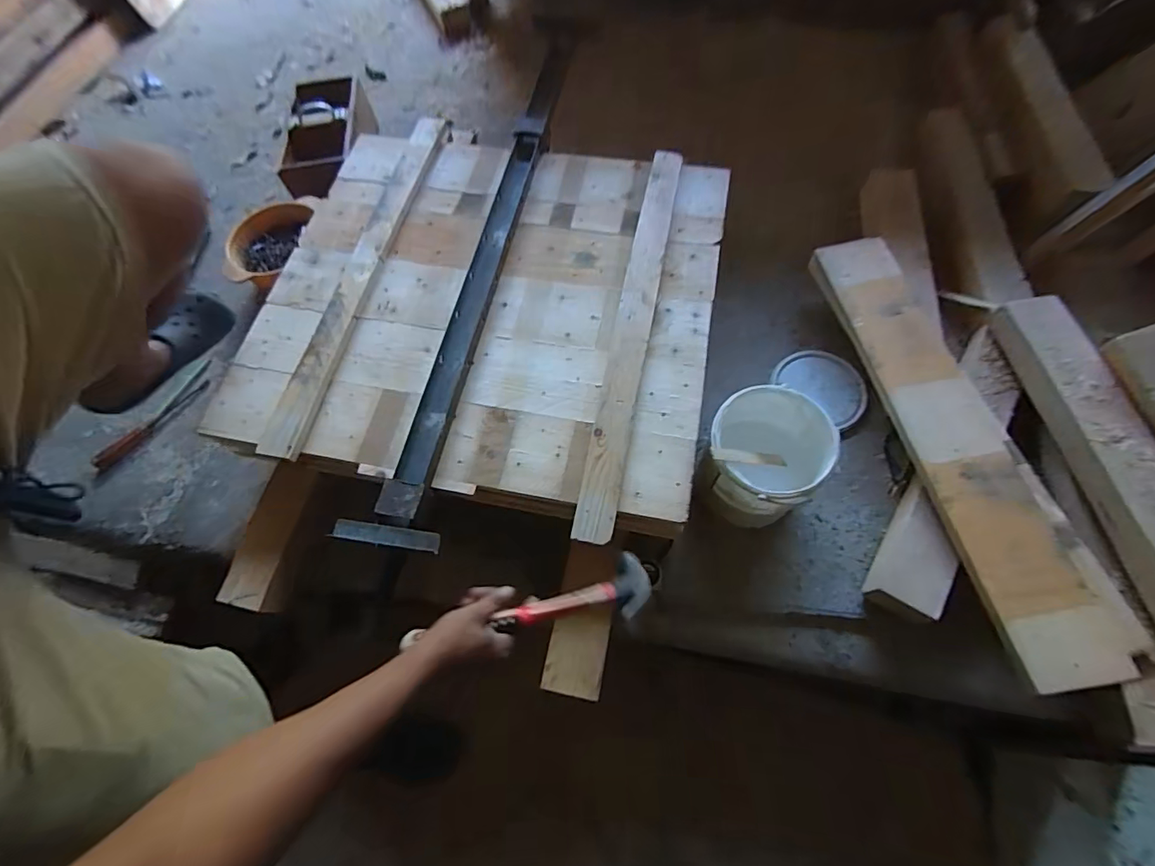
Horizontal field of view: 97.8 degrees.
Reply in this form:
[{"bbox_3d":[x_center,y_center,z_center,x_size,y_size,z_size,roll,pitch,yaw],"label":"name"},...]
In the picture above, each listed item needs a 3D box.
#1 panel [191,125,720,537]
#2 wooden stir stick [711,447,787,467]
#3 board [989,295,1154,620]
[{"bbox_3d":[-0.163,-0.232,0.899,0.786,0.045,0.794,9,66,8],"label":"panel"},{"bbox_3d":[0.266,0.038,0.779,0.180,0.011,0.025,7,57,-38],"label":"wooden stir stick"},{"bbox_3d":[0.851,0.043,0.803,0.095,0.084,0.618,-7,61,1],"label":"board"}]

